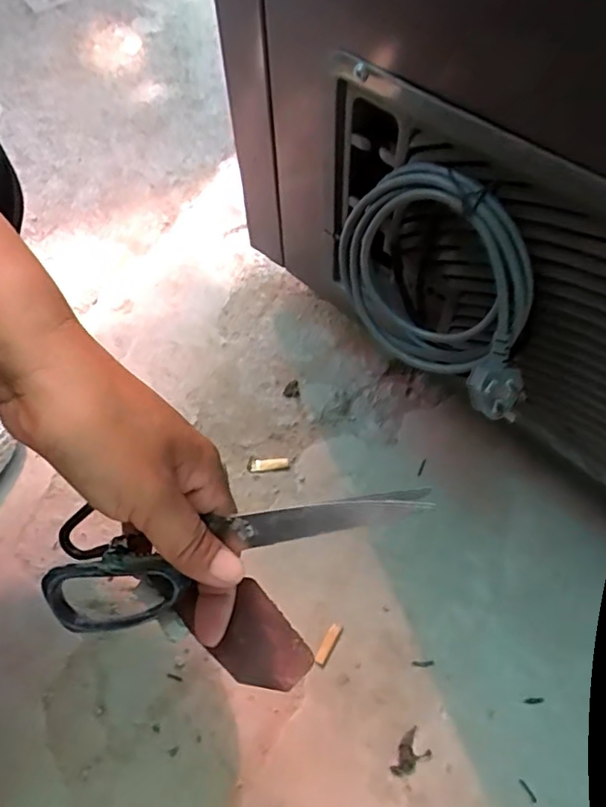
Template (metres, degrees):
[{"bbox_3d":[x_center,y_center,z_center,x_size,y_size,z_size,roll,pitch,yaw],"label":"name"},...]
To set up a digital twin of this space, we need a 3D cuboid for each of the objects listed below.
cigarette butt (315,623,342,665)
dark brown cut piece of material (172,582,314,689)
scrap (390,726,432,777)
[{"bbox_3d":[0.021,0.202,0.481,0.009,0.005,0.034,27,67,13],"label":"cigarette butt"},{"bbox_3d":[-0.028,0.108,0.272,0.067,0.006,0.036,41,83,11],"label":"dark brown cut piece of material"},{"bbox_3d":[0.080,0.271,0.442,0.033,0.004,0.022,-35,69,-16],"label":"scrap"}]

